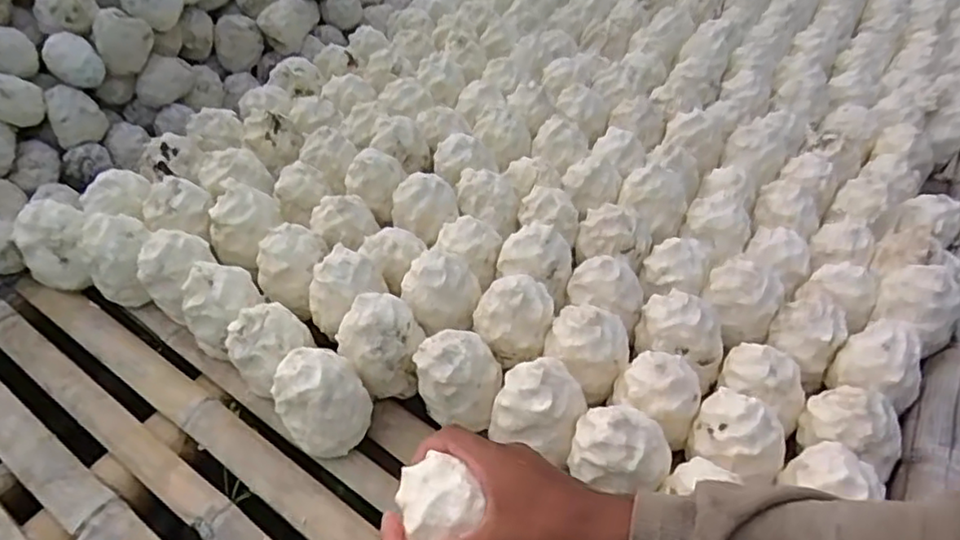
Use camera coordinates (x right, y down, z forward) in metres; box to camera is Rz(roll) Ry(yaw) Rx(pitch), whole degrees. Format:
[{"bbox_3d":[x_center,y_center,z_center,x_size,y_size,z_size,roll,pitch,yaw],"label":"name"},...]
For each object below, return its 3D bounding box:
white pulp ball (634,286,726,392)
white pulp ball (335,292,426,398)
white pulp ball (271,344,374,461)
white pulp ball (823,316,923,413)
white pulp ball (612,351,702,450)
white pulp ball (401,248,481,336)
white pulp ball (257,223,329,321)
[{"bbox_3d":[0.219,0.069,0.686,0.093,0.067,0.072,12,46,11],"label":"white pulp ball"},{"bbox_3d":[-0.104,0.079,0.674,0.086,0.093,0.072,-10,46,-11],"label":"white pulp ball"},{"bbox_3d":[-0.155,0.133,0.633,0.078,0.094,0.071,1,45,-1],"label":"white pulp ball"},{"bbox_3d":[0.418,0.100,0.659,0.069,0.070,0.079,-33,54,-29],"label":"white pulp ball"},{"bbox_3d":[0.177,0.118,0.634,0.080,0.063,0.068,12,46,10],"label":"white pulp ball"},{"bbox_3d":[-0.044,0.012,0.714,0.084,0.075,0.081,1,45,-1],"label":"white pulp ball"},{"bbox_3d":[-0.220,-0.004,0.752,0.071,0.082,0.067,1,45,-1],"label":"white pulp ball"}]

